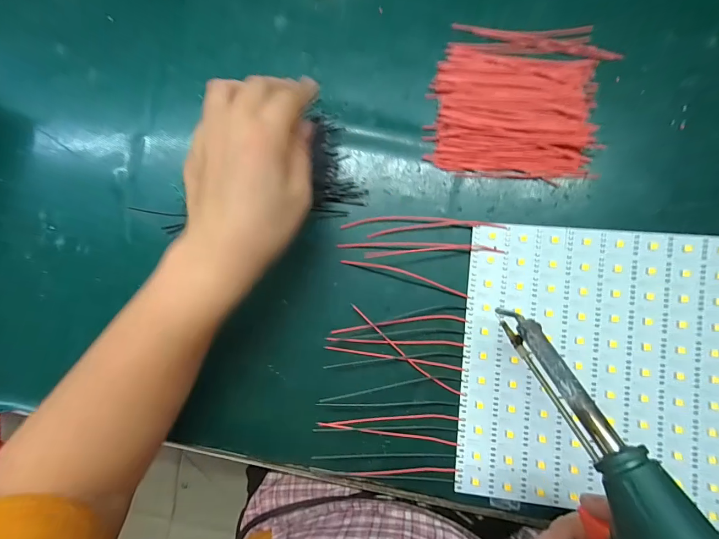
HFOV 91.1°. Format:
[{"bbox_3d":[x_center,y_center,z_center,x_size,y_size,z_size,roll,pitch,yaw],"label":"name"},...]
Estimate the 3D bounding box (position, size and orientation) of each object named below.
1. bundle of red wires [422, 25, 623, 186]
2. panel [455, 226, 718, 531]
[{"bbox_3d":[0.128,-0.138,0.289,0.132,0.009,0.125,7,88,7],"label":"bundle of red wires"},{"bbox_3d":[0.189,0.076,0.270,0.209,0.007,0.209,4,88,7],"label":"panel"}]

